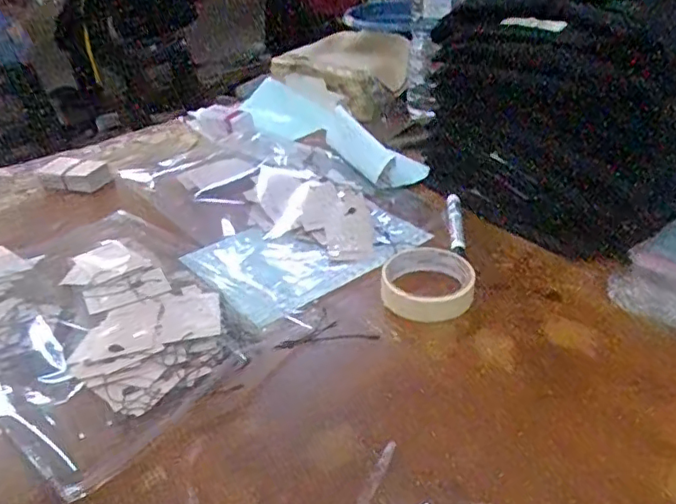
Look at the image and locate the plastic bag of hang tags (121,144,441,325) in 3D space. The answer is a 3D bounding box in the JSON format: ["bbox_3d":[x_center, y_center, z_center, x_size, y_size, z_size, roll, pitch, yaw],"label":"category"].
[{"bbox_3d":[-0.076,-0.054,0.698,0.252,0.047,0.342,-23,38,-25],"label":"plastic bag of hang tags"}]

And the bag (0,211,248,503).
[{"bbox_3d":[-0.237,0.056,0.560,0.351,0.029,0.230,24,43,35],"label":"bag"}]

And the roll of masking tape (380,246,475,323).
[{"bbox_3d":[0.087,0.027,0.565,0.088,0.020,0.086,-3,34,2],"label":"roll of masking tape"}]

